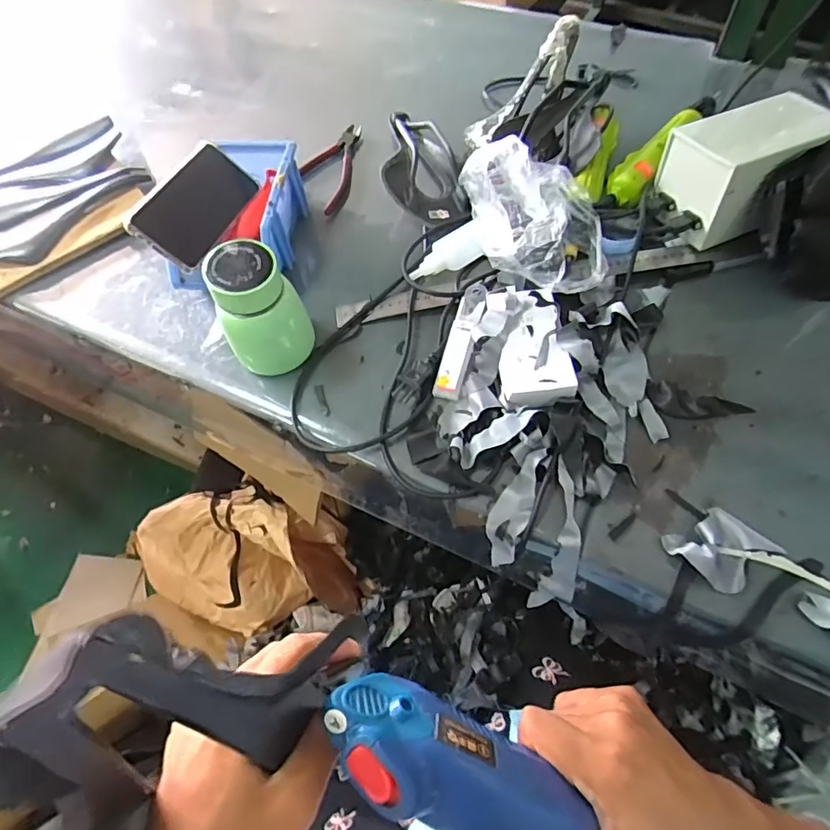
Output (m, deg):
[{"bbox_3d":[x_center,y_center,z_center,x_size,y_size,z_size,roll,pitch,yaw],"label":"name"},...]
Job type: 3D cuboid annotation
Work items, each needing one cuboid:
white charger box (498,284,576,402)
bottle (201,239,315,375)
[{"bbox_3d":[0.110,-0.063,0.491,0.060,0.024,0.110,-6,62,0],"label":"white charger box"},{"bbox_3d":[-0.144,-0.097,0.492,0.073,0.115,0.069,-10,62,-2],"label":"bottle"}]

